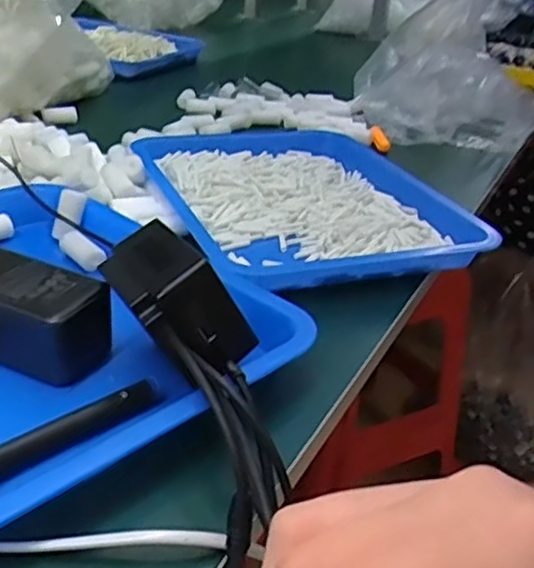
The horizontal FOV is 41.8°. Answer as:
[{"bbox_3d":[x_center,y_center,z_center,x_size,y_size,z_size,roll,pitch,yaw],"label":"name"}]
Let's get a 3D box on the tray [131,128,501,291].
[{"bbox_3d":[0.028,-0.088,0.672,0.260,0.035,0.331,-6,31,-21],"label":"tray"}]

